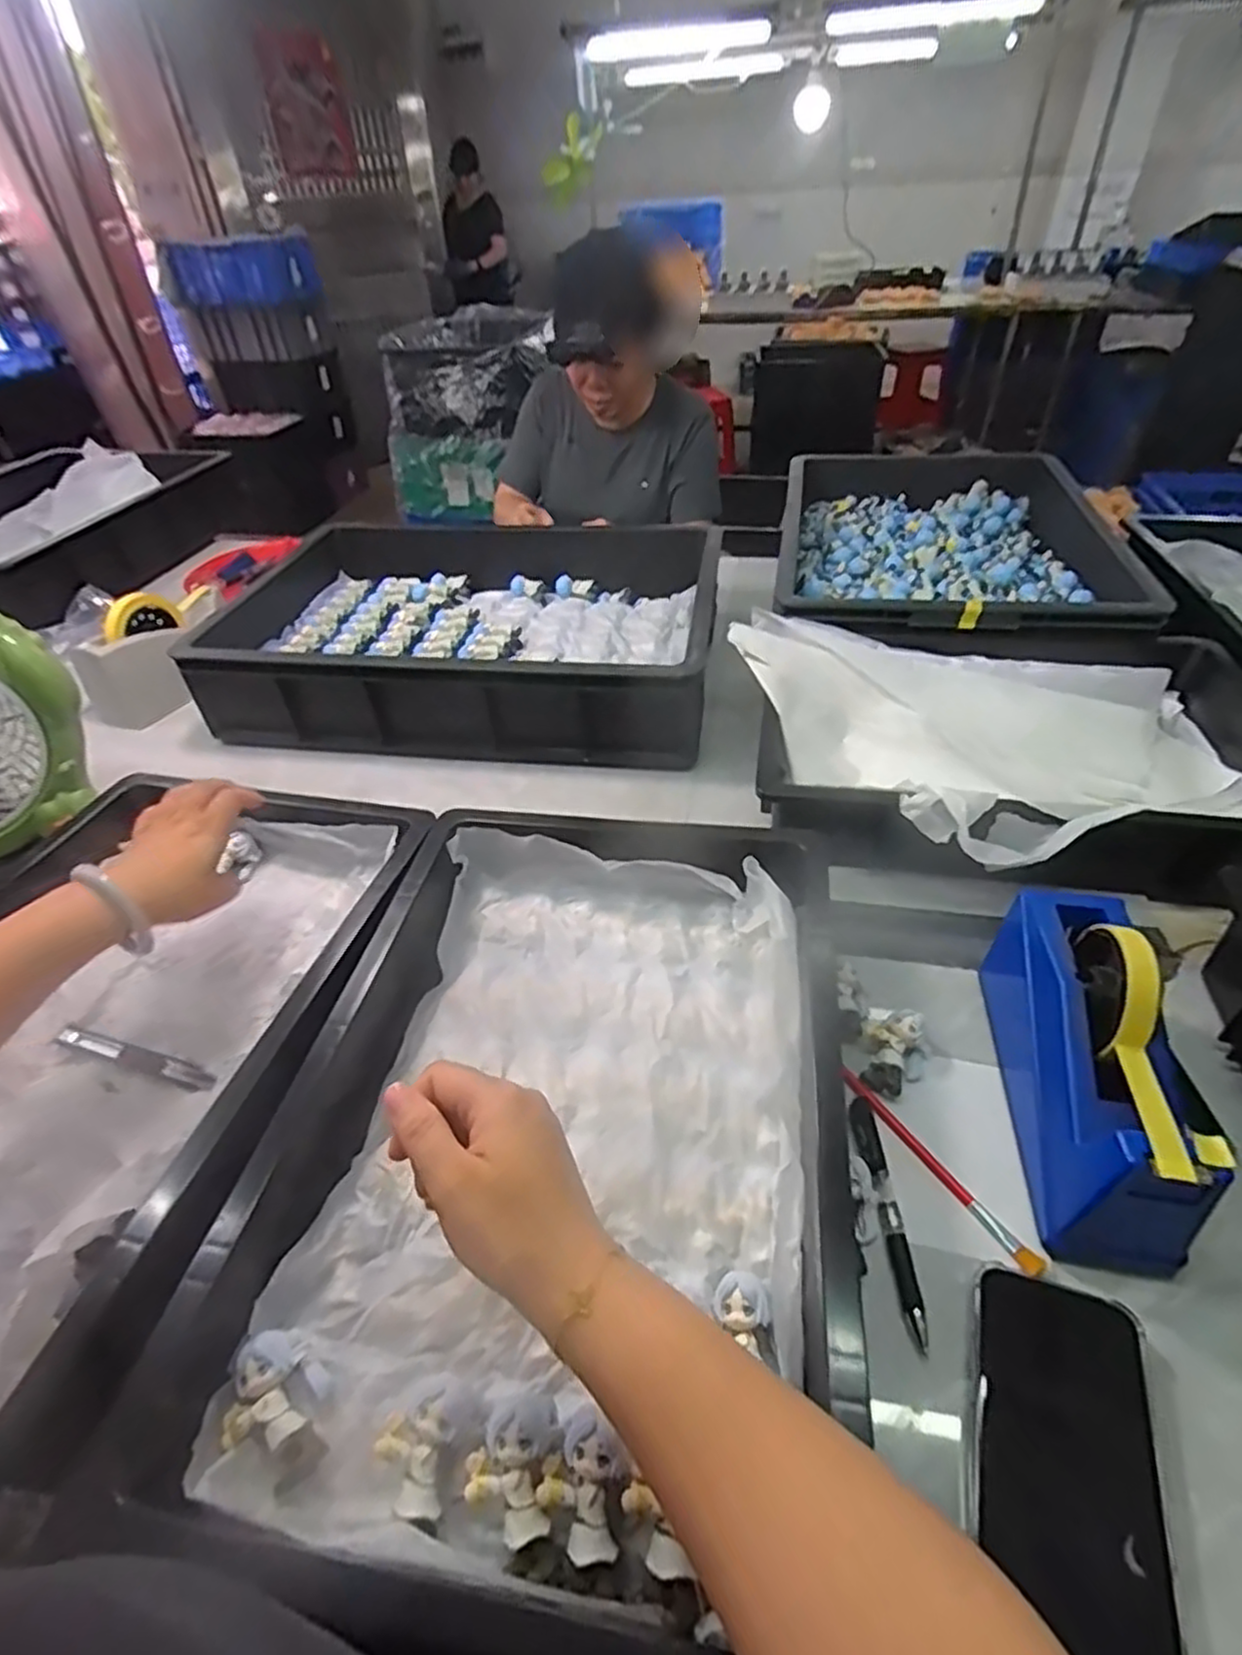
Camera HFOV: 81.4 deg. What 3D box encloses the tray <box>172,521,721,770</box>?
[{"bbox_3d":[-0.175,-0.260,0.938,0.574,0.121,0.427,2,41,6],"label":"tray"}]

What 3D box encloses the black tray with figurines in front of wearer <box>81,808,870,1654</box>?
[{"bbox_3d":[-0.023,0.168,0.441,0.328,0.072,0.454,5,41,10],"label":"black tray with figurines in front of wearer"}]

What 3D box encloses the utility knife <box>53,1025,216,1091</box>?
[{"bbox_3d":[-0.337,0.159,0.500,0.128,0.005,0.016,10,42,15],"label":"utility knife"}]

